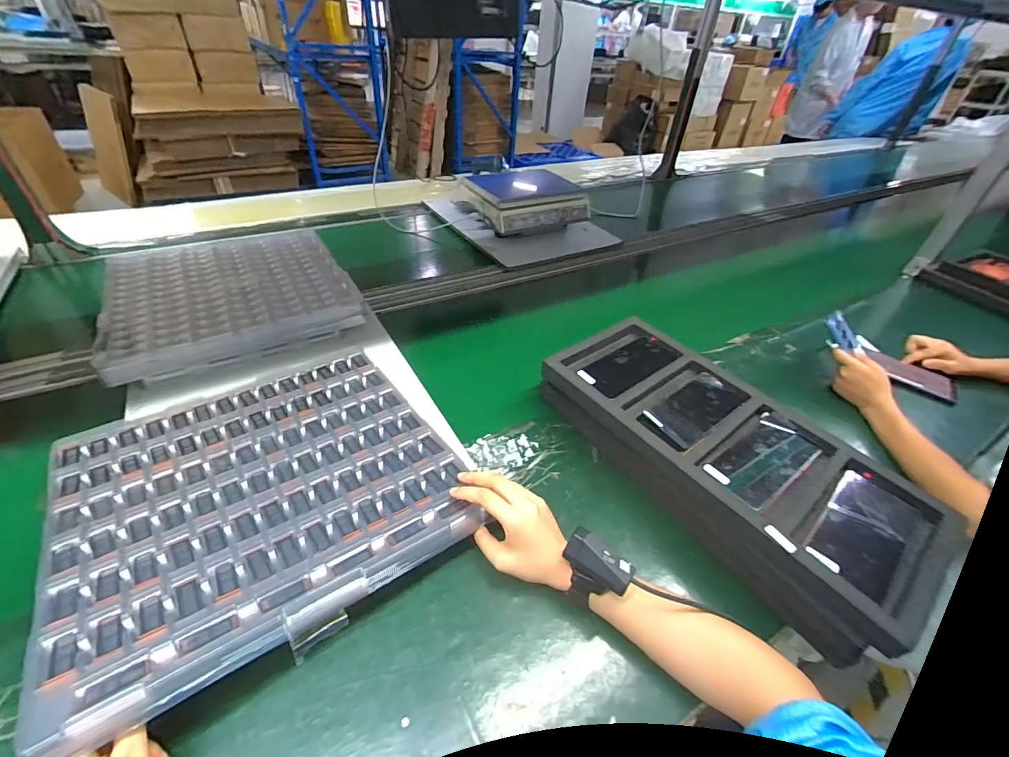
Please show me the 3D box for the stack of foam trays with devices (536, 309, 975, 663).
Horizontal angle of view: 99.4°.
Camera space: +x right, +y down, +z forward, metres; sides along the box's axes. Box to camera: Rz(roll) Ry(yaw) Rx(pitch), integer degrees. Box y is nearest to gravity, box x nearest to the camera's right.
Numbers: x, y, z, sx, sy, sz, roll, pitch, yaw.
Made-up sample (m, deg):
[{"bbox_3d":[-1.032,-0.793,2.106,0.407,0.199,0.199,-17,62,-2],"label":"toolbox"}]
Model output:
[{"bbox_3d":[0.292,0.094,0.604,0.220,0.086,0.489,-25,48,-30],"label":"stack of foam trays with devices"}]

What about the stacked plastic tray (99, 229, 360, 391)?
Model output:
[{"bbox_3d":[-0.519,-0.173,0.825,0.400,0.051,0.406,-18,45,-24],"label":"stacked plastic tray"}]

